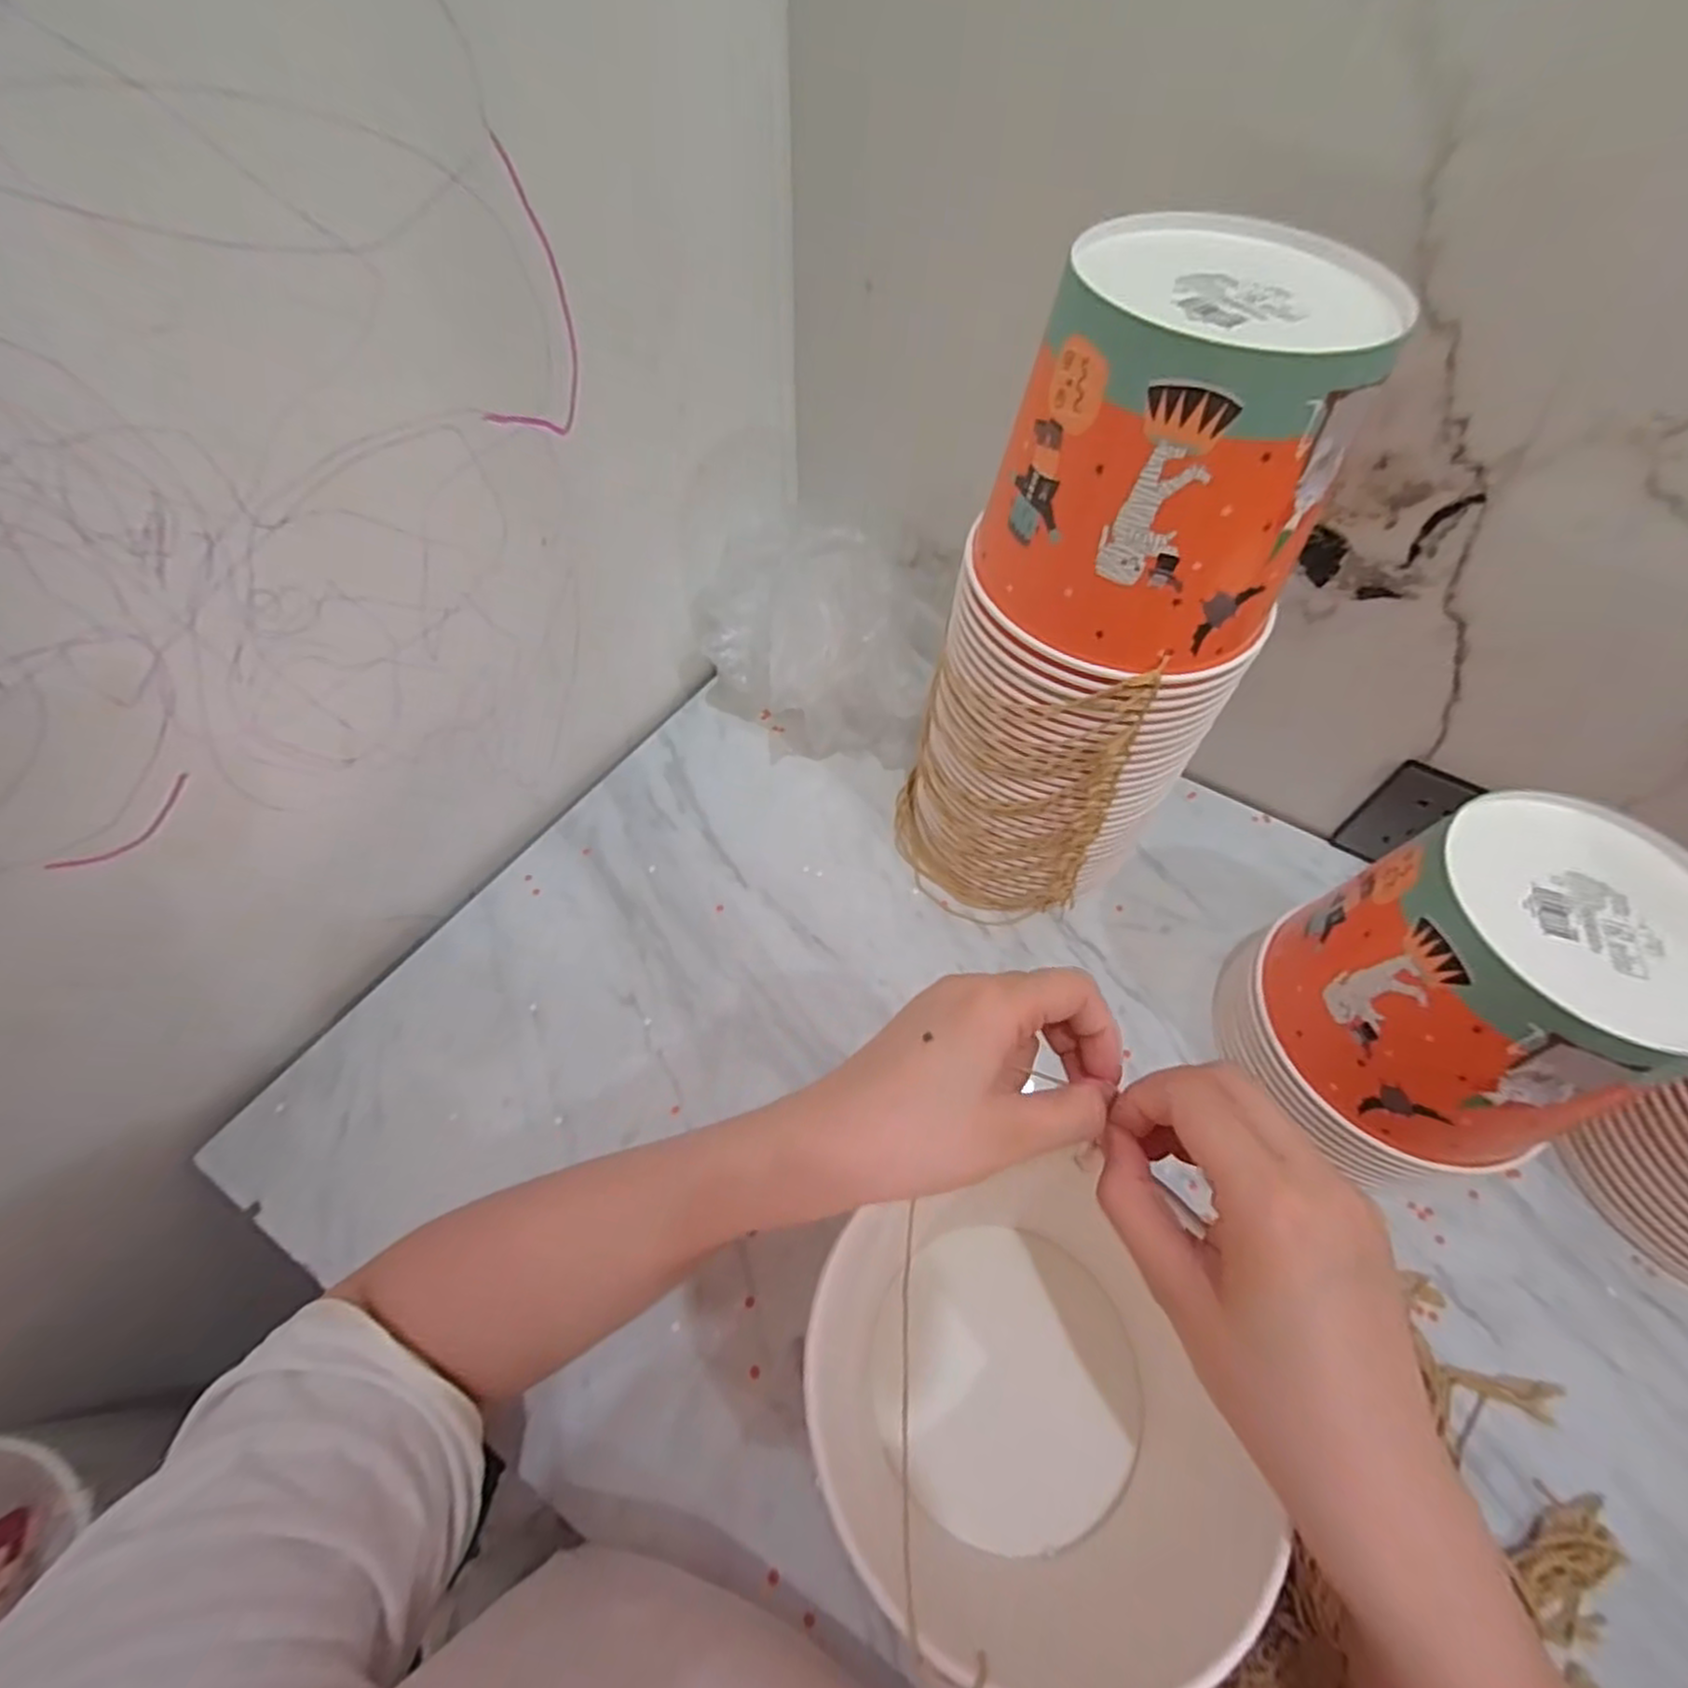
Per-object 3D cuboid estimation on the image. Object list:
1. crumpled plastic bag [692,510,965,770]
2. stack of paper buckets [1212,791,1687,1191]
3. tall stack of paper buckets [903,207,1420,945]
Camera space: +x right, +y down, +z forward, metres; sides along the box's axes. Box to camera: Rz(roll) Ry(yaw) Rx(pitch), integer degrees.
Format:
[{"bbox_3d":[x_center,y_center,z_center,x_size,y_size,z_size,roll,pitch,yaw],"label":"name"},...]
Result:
[{"bbox_3d":[-0.020,-0.156,0.566,0.181,0.158,0.138,-5,56,-6],"label":"crumpled plastic bag"},{"bbox_3d":[0.318,0.083,0.396,0.136,0.191,0.136,-21,59,-16],"label":"stack of paper buckets"},{"bbox_3d":[0.134,-0.108,0.421,0.154,0.354,0.134,26,58,15],"label":"tall stack of paper buckets"}]

